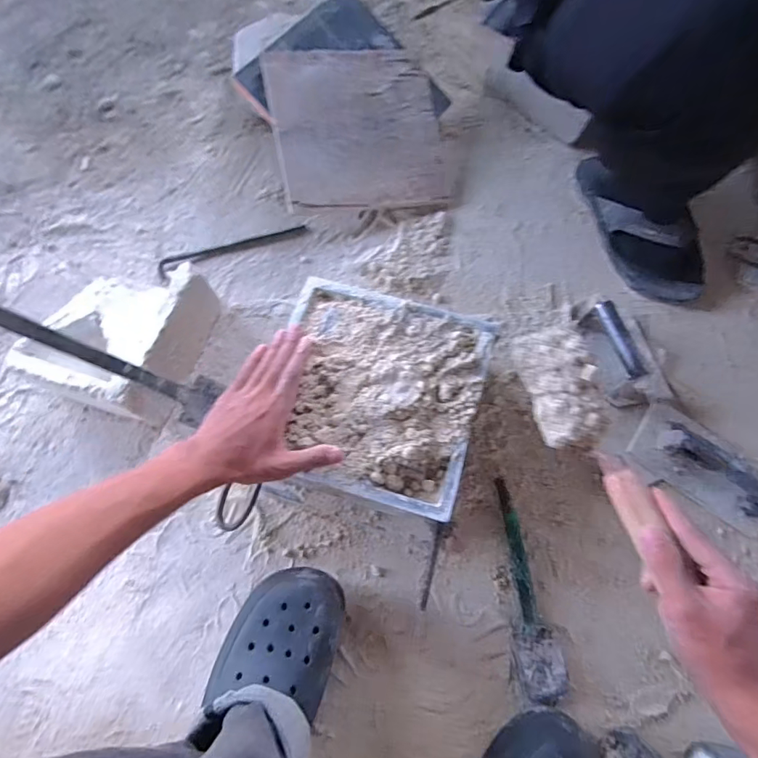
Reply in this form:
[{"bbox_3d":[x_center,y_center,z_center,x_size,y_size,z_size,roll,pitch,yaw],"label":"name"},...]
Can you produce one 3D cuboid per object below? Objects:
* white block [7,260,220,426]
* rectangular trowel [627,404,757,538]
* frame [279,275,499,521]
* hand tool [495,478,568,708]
[{"bbox_3d":[-0.338,-0.060,0.627,0.179,0.107,0.198,16,71,7],"label":"white block"},{"bbox_3d":[0.422,0.110,0.578,0.200,0.073,0.089,32,74,12],"label":"rectangular trowel"},{"bbox_3d":[-0.005,0.012,0.511,0.221,0.032,0.226,16,71,7],"label":"frame"},{"bbox_3d":[0.171,0.244,0.553,0.054,0.021,0.244,-9,70,-2],"label":"hand tool"}]

